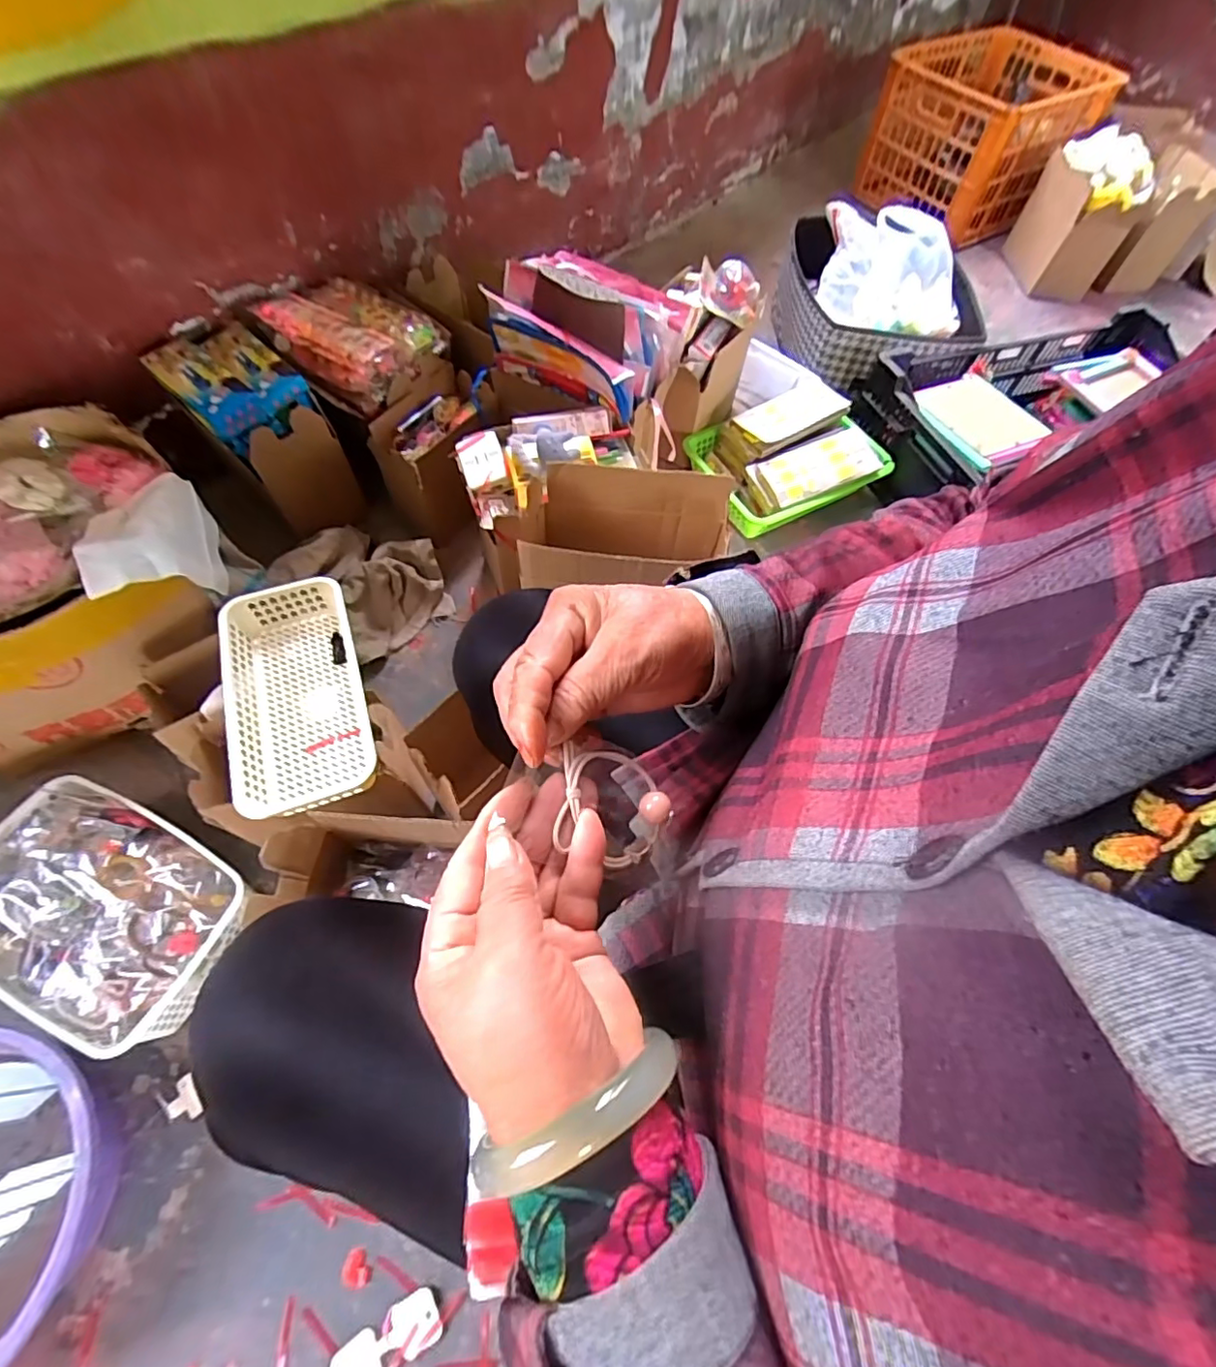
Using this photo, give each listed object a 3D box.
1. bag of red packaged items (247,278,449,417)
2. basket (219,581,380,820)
[{"bbox_3d":[-0.403,-0.551,0.919,0.258,0.065,0.199,37,65,16],"label":"bag of red packaged items"},{"bbox_3d":[-0.335,0.011,0.628,0.132,0.045,0.262,-17,63,-12],"label":"basket"}]

